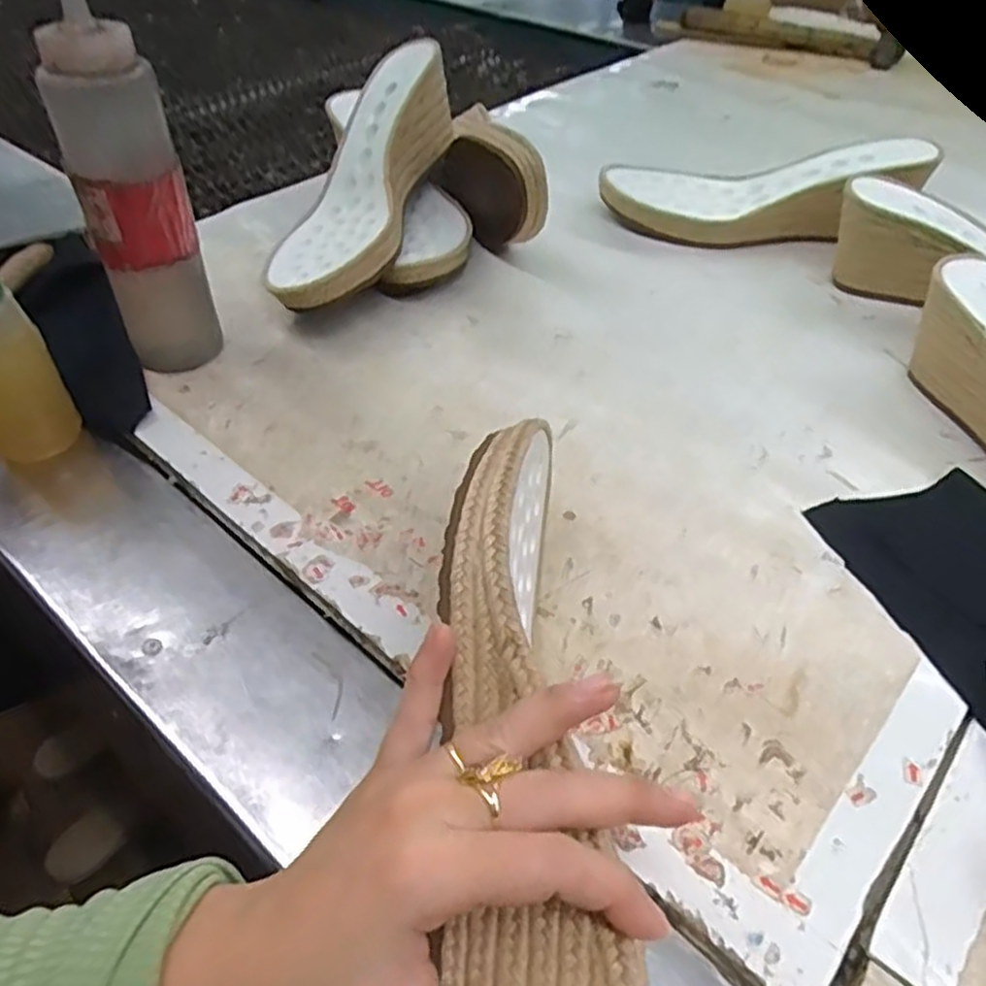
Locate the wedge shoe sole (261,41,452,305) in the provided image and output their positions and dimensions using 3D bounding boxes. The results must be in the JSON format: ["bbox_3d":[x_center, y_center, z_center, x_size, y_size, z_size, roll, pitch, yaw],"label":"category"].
[{"bbox_3d":[-0.095,-0.228,0.546,0.087,0.060,0.253,13,65,12],"label":"wedge shoe sole"}]

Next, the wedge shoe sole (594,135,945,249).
[{"bbox_3d":[0.217,-0.252,0.610,0.250,0.073,0.095,3,46,2],"label":"wedge shoe sole"}]

